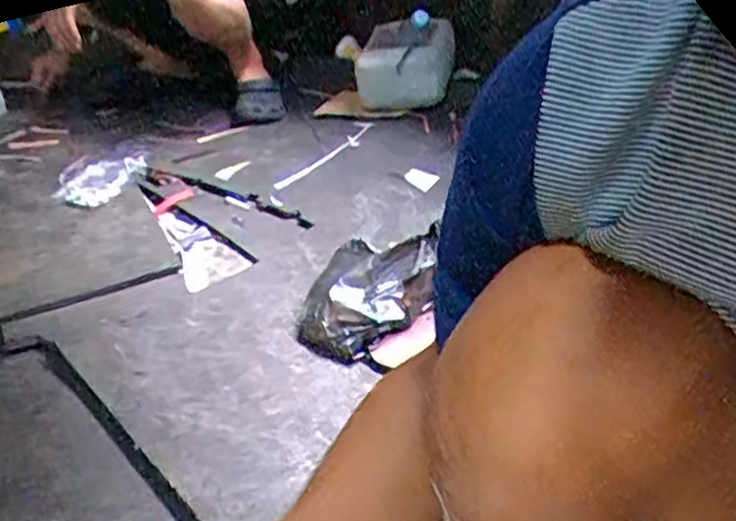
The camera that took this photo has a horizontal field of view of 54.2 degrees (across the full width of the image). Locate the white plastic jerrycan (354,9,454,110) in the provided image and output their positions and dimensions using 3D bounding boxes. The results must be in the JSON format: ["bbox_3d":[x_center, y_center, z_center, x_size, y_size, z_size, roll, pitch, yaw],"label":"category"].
[{"bbox_3d":[0.071,-0.387,1.388,0.179,0.155,0.127,-1,29,10],"label":"white plastic jerrycan"}]

